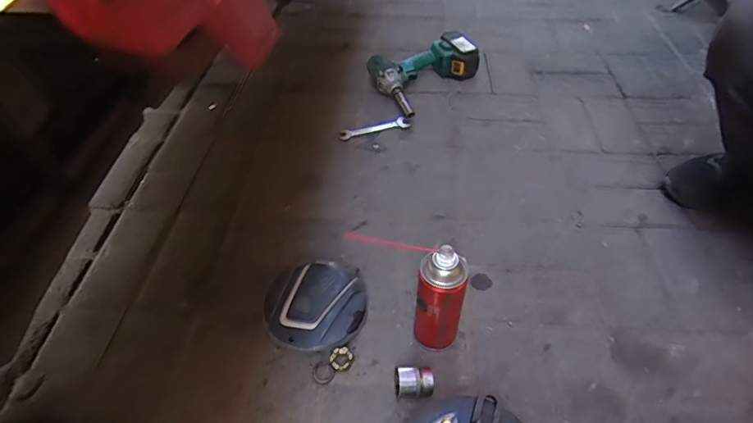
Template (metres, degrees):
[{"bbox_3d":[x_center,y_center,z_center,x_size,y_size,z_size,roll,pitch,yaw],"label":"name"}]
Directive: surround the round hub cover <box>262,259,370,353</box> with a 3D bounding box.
[{"bbox_3d":[-0.089,0.128,0.667,0.146,0.040,0.140,0,48,0],"label":"round hub cover"}]

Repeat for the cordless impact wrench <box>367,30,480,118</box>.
[{"bbox_3d":[0.108,-0.335,1.055,0.240,0.088,0.183,-30,55,-25],"label":"cordless impact wrench"}]

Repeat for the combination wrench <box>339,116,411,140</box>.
[{"bbox_3d":[-0.006,-0.177,0.970,0.150,0.013,0.033,-10,49,-10],"label":"combination wrench"}]

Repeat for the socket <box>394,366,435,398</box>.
[{"bbox_3d":[0.047,0.219,0.589,0.050,0.037,0.032,5,49,4],"label":"socket"}]

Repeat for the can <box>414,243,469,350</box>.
[{"bbox_3d":[0.079,0.116,0.584,0.056,0.167,0.053,0,48,0],"label":"can"}]

